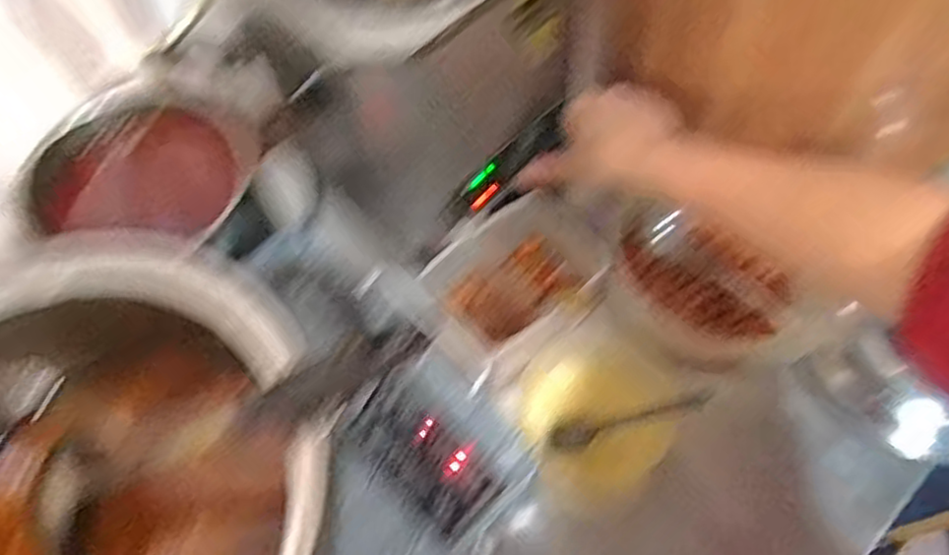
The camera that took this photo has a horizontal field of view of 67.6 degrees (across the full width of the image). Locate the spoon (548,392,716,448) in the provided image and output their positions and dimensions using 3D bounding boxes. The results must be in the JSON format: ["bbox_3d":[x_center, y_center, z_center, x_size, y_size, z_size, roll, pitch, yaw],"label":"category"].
[{"bbox_3d":[0.115,0.107,0.530,0.119,0.020,0.017,-11,62,-2],"label":"spoon"}]

